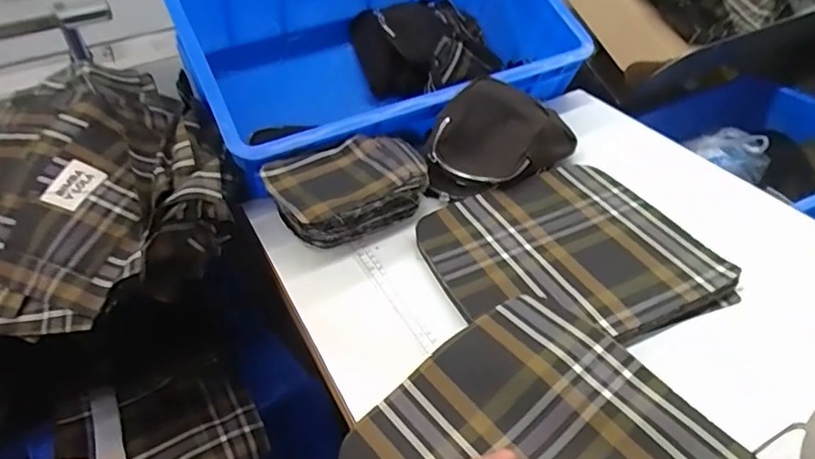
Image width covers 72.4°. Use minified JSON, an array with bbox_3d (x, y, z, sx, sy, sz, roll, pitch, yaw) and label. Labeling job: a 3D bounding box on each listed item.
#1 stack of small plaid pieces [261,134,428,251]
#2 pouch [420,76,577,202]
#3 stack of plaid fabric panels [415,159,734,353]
[{"bbox_3d":[-0.065,-0.048,0.649,0.176,0.062,0.118,-26,45,-22],"label":"stack of small plaid pieces"},{"bbox_3d":[0.101,-0.114,0.676,0.135,0.065,0.181,28,51,32],"label":"pouch"},{"bbox_3d":[0.156,0.021,0.576,0.252,0.022,0.235,-18,43,-14],"label":"stack of plaid fabric panels"}]

